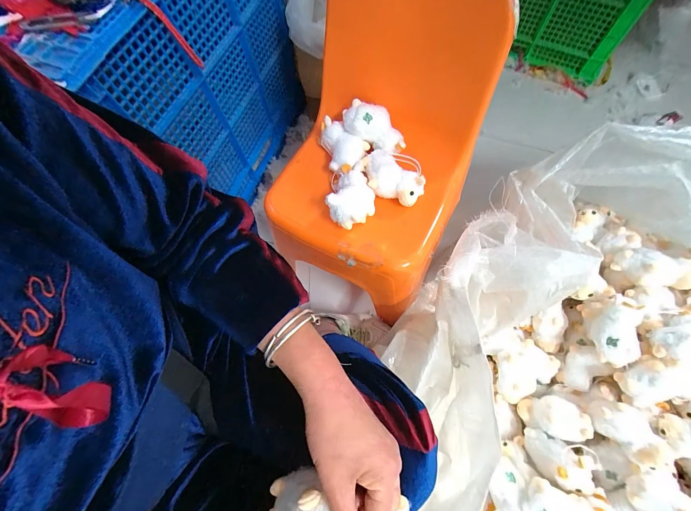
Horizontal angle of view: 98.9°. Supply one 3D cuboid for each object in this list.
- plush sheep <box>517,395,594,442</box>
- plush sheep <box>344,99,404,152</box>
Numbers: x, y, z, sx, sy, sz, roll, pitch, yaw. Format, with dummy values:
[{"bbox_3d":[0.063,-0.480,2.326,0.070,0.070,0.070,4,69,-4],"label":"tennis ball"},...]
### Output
[{"bbox_3d":[0.419,0.326,0.600,0.121,0.066,0.075,-10,64,31],"label":"plush sheep"},{"bbox_3d":[0.056,-0.244,0.561,0.125,0.048,0.060,26,69,-20],"label":"plush sheep"}]

